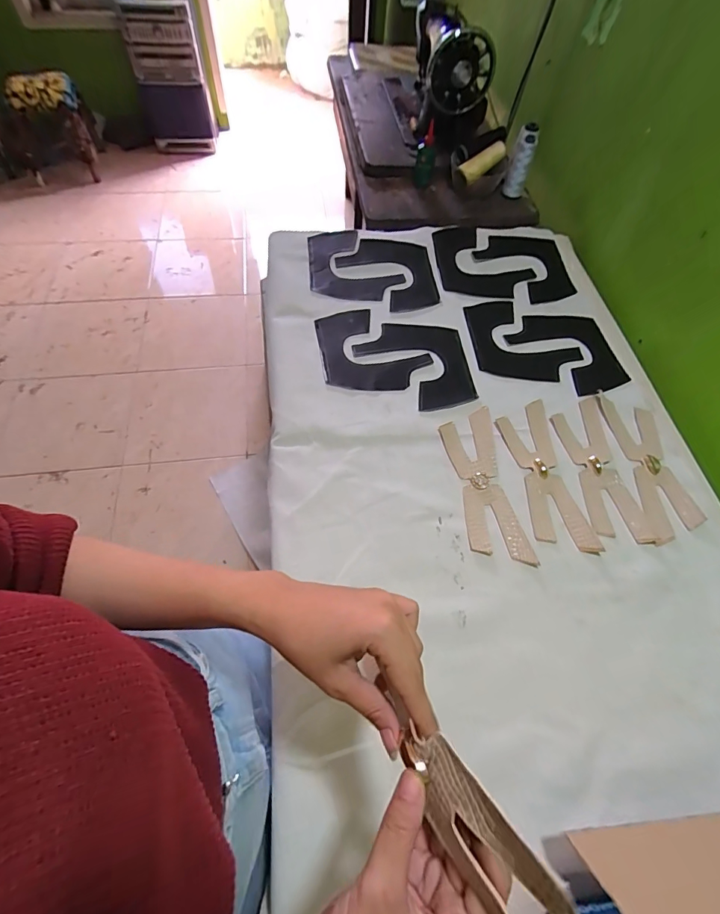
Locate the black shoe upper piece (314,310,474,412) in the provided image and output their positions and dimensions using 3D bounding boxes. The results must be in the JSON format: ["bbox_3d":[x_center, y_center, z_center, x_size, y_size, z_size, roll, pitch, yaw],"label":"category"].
[{"bbox_3d":[0.055,-0.167,0.694,0.266,0.008,0.174,15,61,6],"label":"black shoe upper piece"}]

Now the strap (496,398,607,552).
[{"bbox_3d":[0.255,0.022,0.589,0.076,0.007,0.230,-6,61,-5],"label":"strap"}]

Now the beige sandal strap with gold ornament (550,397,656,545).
[{"bbox_3d":[0.336,0.013,0.600,0.075,0.009,0.226,-3,61,-3],"label":"beige sandal strap with gold ornament"}]

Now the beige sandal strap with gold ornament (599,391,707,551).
[{"bbox_3d":[0.416,0.007,0.607,0.074,0.008,0.232,-1,61,-3],"label":"beige sandal strap with gold ornament"}]

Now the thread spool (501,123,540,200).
[{"bbox_3d":[0.343,-0.627,0.905,0.046,0.126,0.038,18,62,8],"label":"thread spool"}]

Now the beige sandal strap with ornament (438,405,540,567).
[{"bbox_3d":[0.168,0.035,0.579,0.076,0.005,0.230,-5,61,-5],"label":"beige sandal strap with ornament"}]

